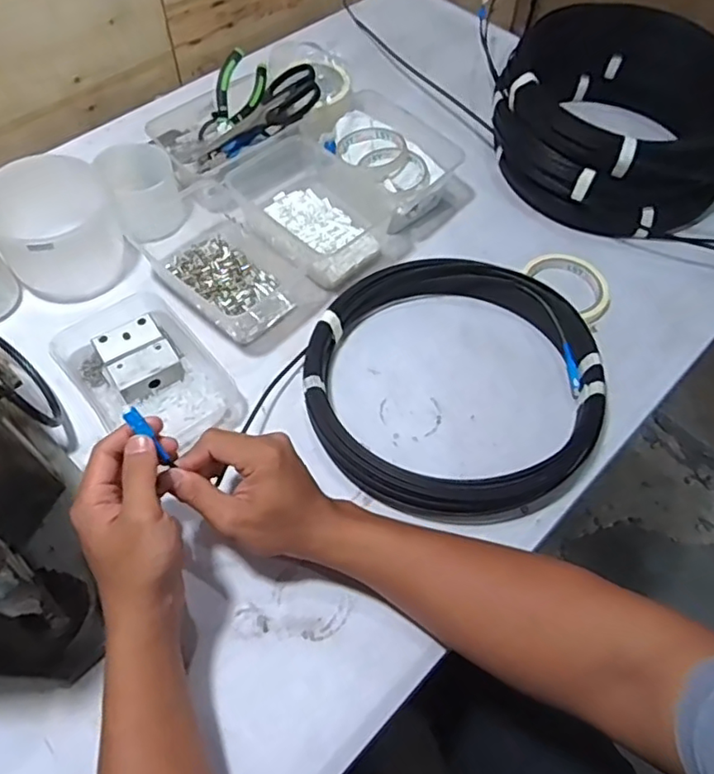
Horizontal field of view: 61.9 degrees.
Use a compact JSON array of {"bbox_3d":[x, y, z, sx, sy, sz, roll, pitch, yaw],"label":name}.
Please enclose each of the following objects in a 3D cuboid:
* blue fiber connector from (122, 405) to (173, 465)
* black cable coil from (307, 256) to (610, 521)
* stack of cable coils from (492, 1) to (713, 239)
[{"bbox_3d":[-0.146,0.035,0.418,0.011,0.057,0.010,-42,34,-24],"label":"blue fiber connector"},{"bbox_3d":[0.091,-0.008,0.571,0.277,0.056,0.264,1,57,-1],"label":"black cable coil"},{"bbox_3d":[0.311,-0.320,0.727,0.277,0.131,0.265,25,60,13],"label":"stack of cable coils"}]

